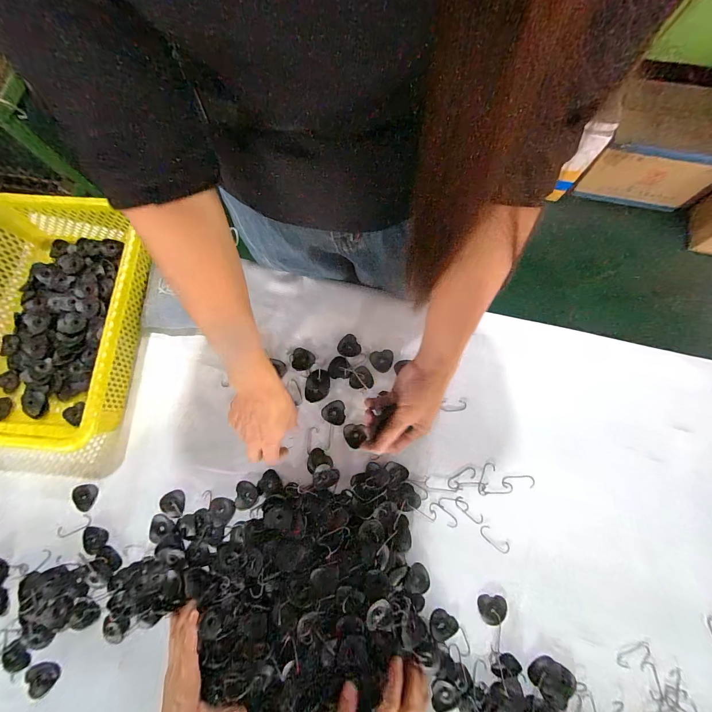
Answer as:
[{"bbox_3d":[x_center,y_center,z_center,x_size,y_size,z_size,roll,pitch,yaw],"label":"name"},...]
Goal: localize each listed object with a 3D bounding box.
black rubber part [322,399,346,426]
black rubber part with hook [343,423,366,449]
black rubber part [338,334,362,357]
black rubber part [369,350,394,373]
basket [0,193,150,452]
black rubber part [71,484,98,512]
[{"bbox_3d":[-0.033,0.084,0.483,0.034,0.004,0.034,-5,77,0],"label":"black rubber part"},{"bbox_3d":[-0.002,0.117,0.480,0.031,0.004,0.034,-1,77,1],"label":"black rubber part with hook"},{"bbox_3d":[-0.012,-0.014,0.508,0.033,0.004,0.036,0,77,1],"label":"black rubber part"},{"bbox_3d":[0.040,0.008,0.505,0.035,0.004,0.034,-7,77,0],"label":"black rubber part"},{"bbox_3d":[-0.445,-0.056,0.488,0.247,0.090,0.349,4,77,2],"label":"basket"},{"bbox_3d":[-0.390,0.204,0.474,0.035,0.005,0.035,-8,77,-1],"label":"black rubber part"}]

